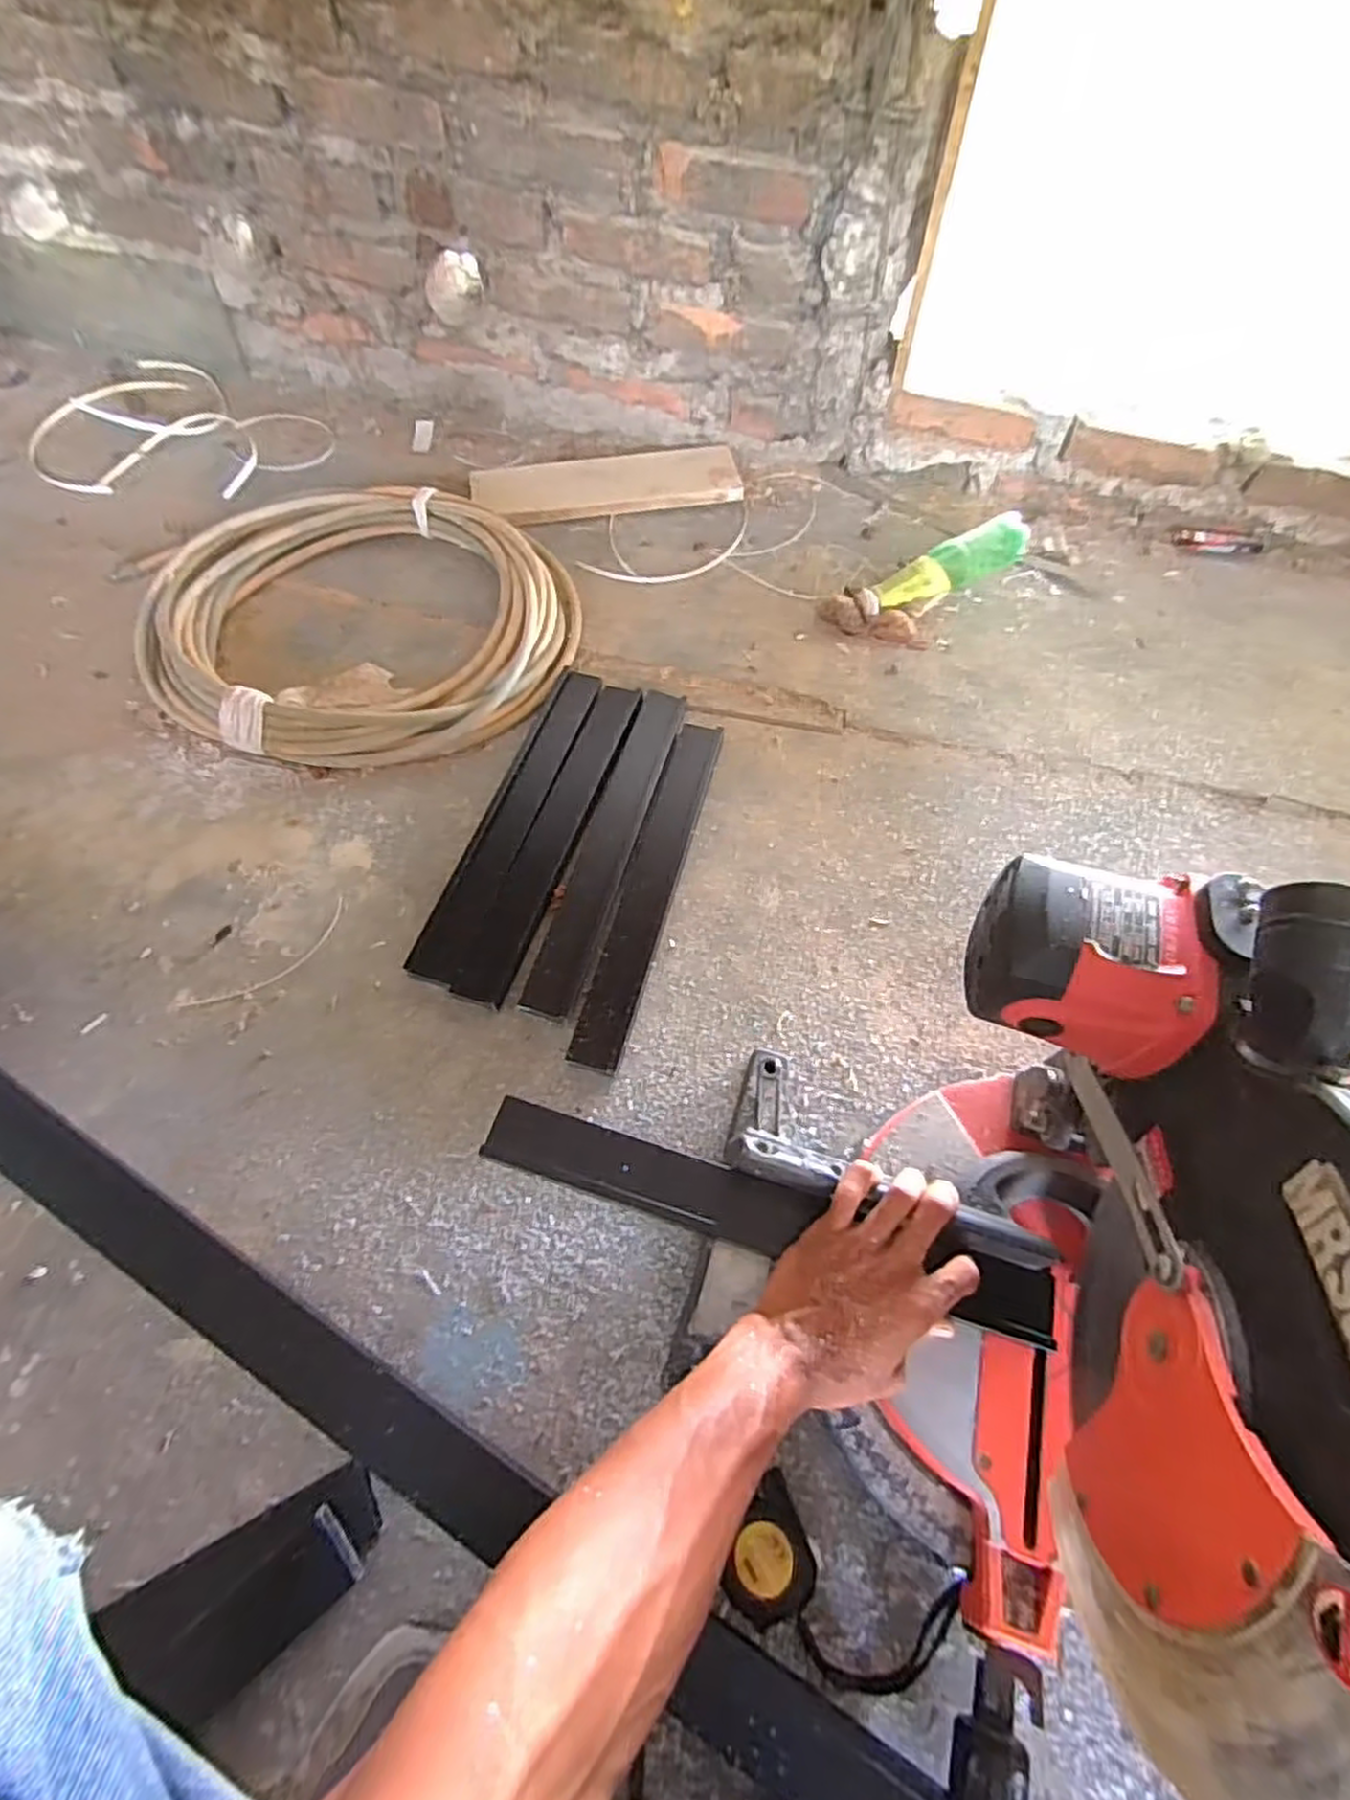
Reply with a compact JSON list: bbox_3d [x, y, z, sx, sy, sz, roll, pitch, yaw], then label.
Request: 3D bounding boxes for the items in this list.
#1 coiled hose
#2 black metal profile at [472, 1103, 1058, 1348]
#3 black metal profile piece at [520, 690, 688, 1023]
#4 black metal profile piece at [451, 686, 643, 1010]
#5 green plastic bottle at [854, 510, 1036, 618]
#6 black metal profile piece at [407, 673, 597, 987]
[{"bbox_3d":[-0.379,-0.337,0.862,0.506,0.046,0.422,32,66,12],"label":"coiled hose"},{"bbox_3d":[0.060,0.212,0.505,0.387,0.016,0.043,16,64,6],"label":"black metal profile"},{"bbox_3d":[-0.060,-0.062,0.735,0.051,0.009,0.378,15,64,5],"label":"black metal profile piece"},{"bbox_3d":[-0.115,-0.073,0.746,0.051,0.013,0.382,17,64,6],"label":"black metal profile piece"},{"bbox_3d":[0.324,-0.397,0.909,0.221,0.070,0.065,-27,68,-15],"label":"green plastic bottle"},{"bbox_3d":[-0.160,-0.094,0.755,0.048,0.010,0.390,17,64,6],"label":"black metal profile piece"}]

